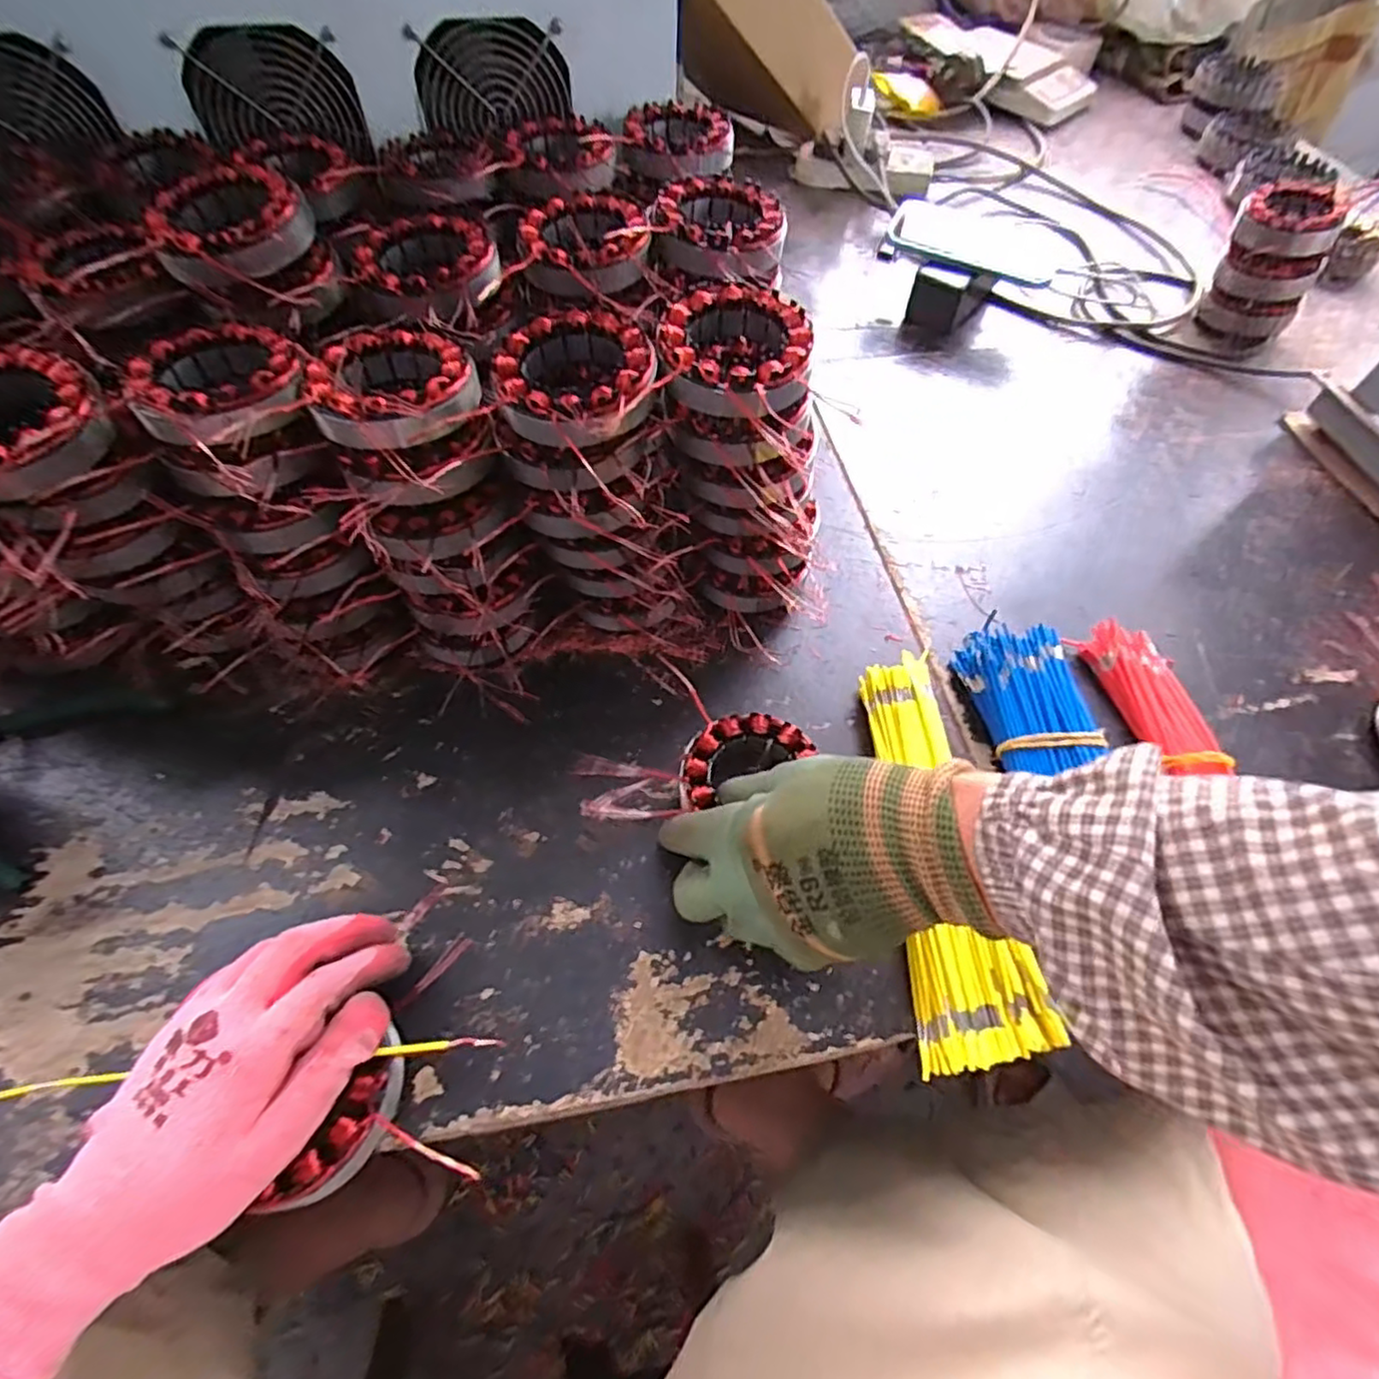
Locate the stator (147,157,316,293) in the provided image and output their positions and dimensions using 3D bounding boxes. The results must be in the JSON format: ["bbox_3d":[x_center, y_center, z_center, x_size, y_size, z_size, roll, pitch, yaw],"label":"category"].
[{"bbox_3d":[-0.266,-0.270,0.398,0.083,0.037,0.093,-28,63,-19],"label":"stator"}]

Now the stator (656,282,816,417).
[{"bbox_3d":[0.025,-0.186,0.383,0.084,0.030,0.093,9,58,3],"label":"stator"}]

